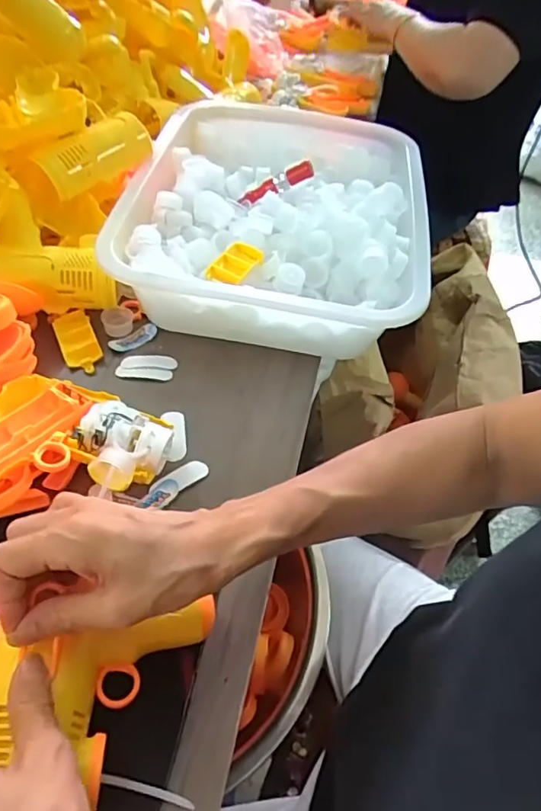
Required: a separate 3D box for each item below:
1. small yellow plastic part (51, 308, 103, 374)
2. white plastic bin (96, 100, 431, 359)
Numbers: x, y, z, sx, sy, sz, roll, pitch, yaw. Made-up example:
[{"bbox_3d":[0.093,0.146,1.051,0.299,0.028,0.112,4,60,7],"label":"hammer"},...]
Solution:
[{"bbox_3d":[-0.182,-0.062,0.513,0.033,0.019,0.066,-19,54,-21],"label":"small yellow plastic part"},{"bbox_3d":[0.005,-0.205,0.608,0.287,0.100,0.380,8,49,0],"label":"white plastic bin"}]

